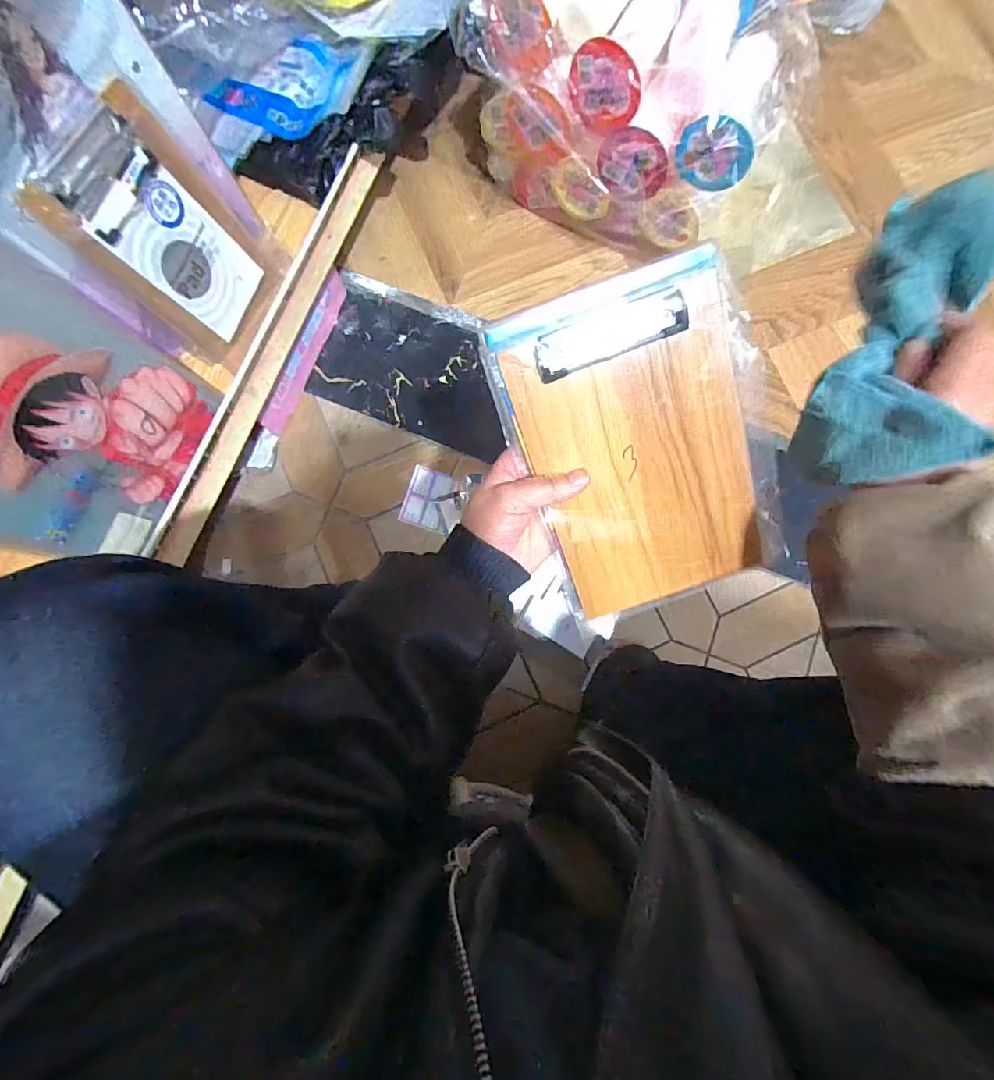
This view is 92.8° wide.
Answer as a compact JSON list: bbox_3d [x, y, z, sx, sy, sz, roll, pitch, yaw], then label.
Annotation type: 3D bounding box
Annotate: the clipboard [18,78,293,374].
[{"bbox_3d":[-0.319,-0.302,0.481,0.028,0.207,0.159,16,80,22],"label":"clipboard"}]

